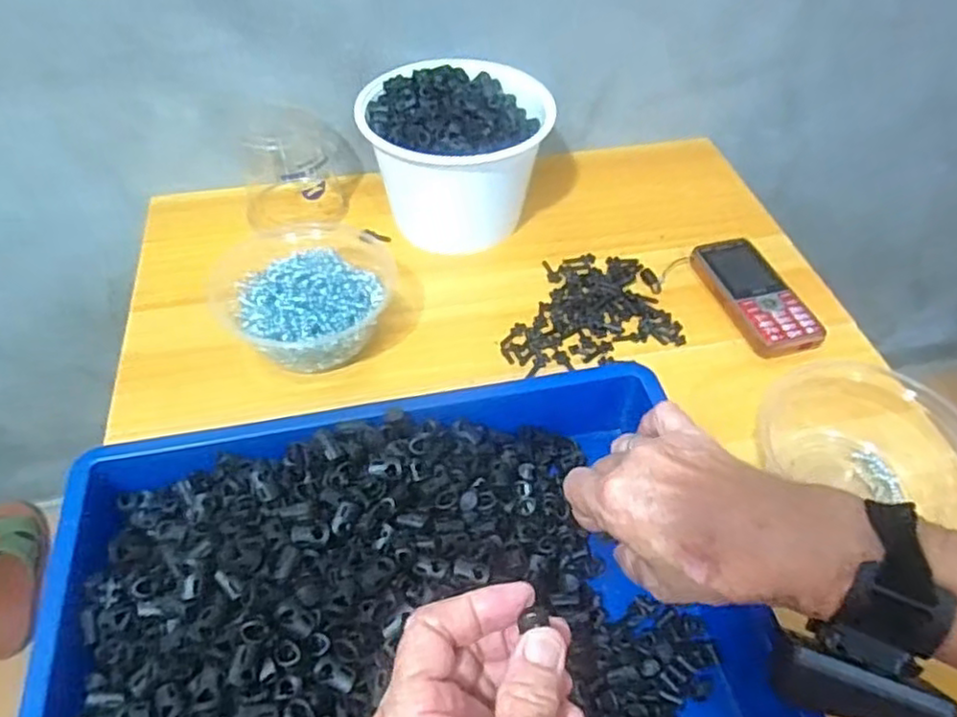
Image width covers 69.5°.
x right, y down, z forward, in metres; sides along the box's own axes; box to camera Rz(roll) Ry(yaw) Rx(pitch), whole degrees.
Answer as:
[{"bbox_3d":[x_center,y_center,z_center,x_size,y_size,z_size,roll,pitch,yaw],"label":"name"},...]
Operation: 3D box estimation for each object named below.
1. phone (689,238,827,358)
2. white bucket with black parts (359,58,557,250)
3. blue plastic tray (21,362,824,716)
[{"bbox_3d":[0.235,-0.054,0.586,0.059,0.017,0.128,-13,50,-12],"label":"phone"},{"bbox_3d":[-0.021,-0.186,0.636,0.158,0.116,0.135,-4,49,-4],"label":"white bucket with black parts"},{"bbox_3d":[-0.032,0.129,0.386,0.382,0.080,0.257,-9,50,-9],"label":"blue plastic tray"}]

